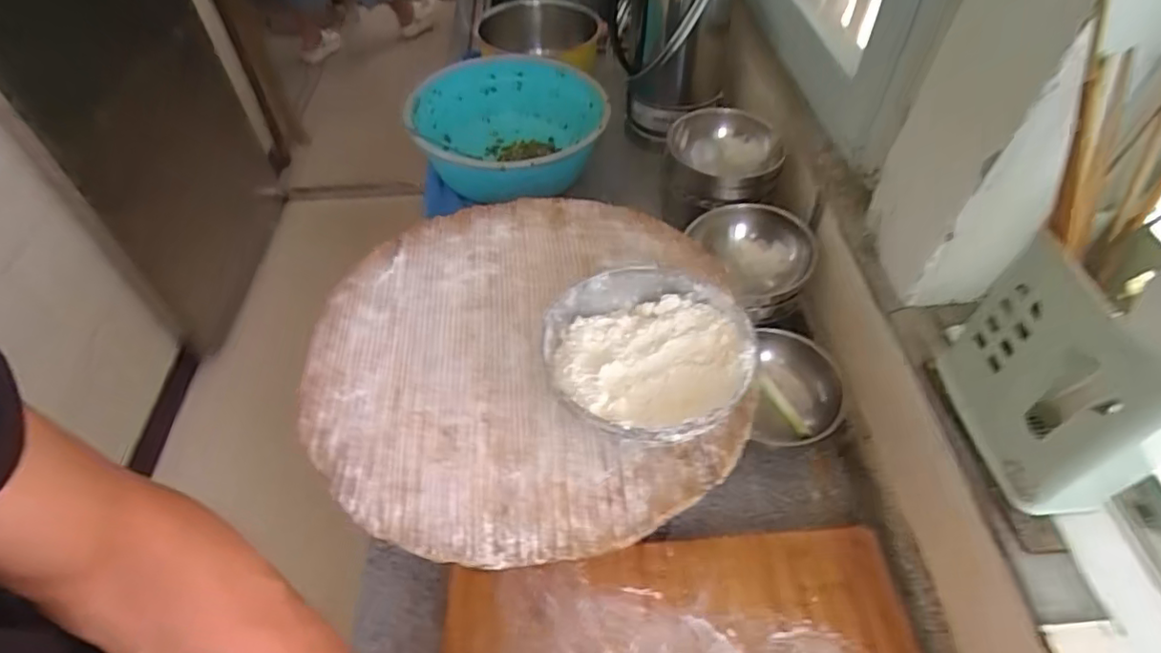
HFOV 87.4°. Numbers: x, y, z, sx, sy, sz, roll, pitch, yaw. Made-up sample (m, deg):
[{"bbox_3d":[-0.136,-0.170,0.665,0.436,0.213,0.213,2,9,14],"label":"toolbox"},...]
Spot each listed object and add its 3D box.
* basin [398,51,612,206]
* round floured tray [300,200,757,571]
[{"bbox_3d":[-0.108,-0.295,0.932,0.286,0.126,0.294,-1,50,1],"label":"basin"},{"bbox_3d":[-0.058,0.016,0.595,0.389,0.018,0.409,-1,50,1],"label":"round floured tray"}]

